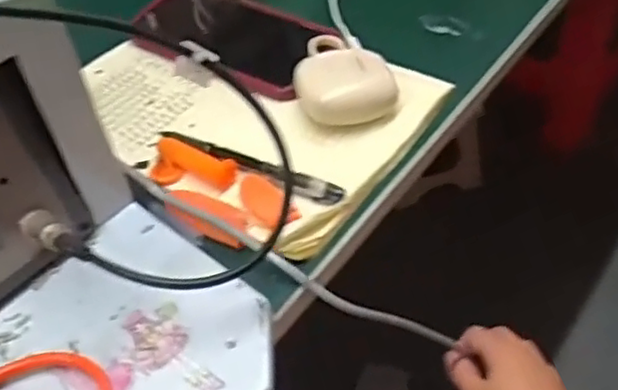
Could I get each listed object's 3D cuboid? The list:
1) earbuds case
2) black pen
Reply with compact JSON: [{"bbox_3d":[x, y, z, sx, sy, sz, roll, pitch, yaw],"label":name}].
[{"bbox_3d":[0.020,-0.085,0.473,0.063,0.026,0.085,-16,51,-10],"label":"earbuds case"},{"bbox_3d":[-0.042,-0.021,0.435,0.140,0.009,0.015,21,54,20],"label":"black pen"}]

